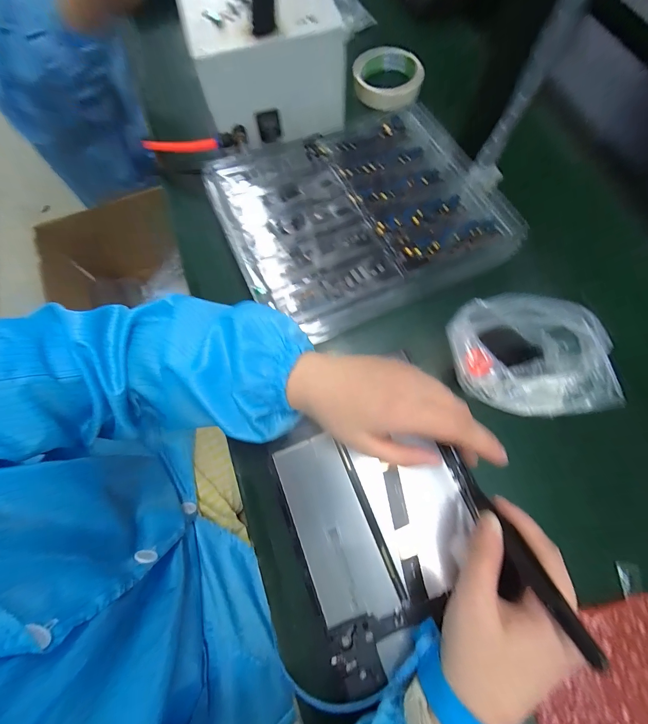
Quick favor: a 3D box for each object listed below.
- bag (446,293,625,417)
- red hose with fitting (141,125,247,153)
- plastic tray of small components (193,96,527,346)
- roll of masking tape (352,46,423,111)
[{"bbox_3d":[0.163,-0.007,0.252,0.102,0.061,0.095,0,72,0],"label":"bag"},{"bbox_3d":[-0.170,-0.277,0.392,0.163,0.016,0.027,6,73,15],"label":"red hose with fitting"},{"bbox_3d":[0.038,-0.162,0.336,0.277,0.027,0.227,-22,75,-6],"label":"plastic tray of small components"},{"bbox_3d":[0.086,-0.386,0.422,0.090,0.026,0.088,0,72,0],"label":"roll of masking tape"}]

